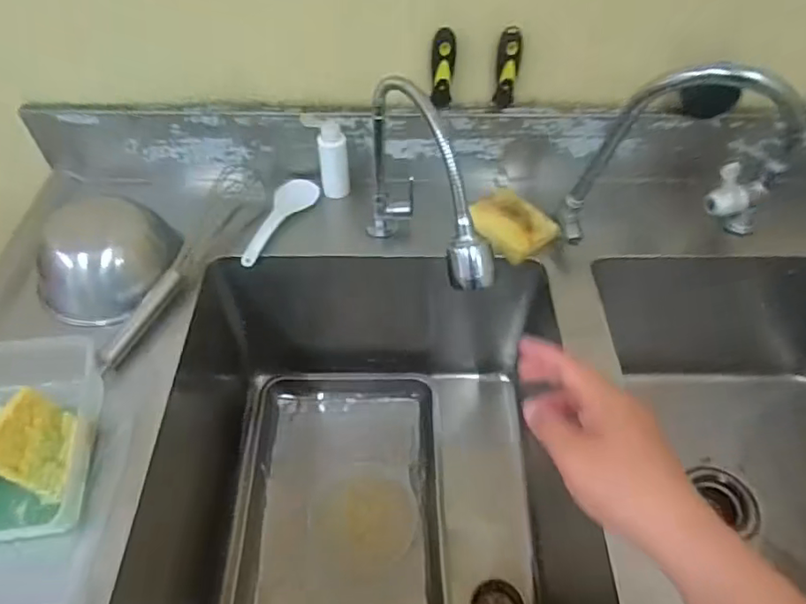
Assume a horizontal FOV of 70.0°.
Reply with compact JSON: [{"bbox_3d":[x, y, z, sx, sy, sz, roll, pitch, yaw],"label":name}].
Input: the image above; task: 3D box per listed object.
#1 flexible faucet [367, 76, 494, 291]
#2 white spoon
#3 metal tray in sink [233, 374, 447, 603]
[{"bbox_3d":[0.028,-0.103,0.661,0.048,0.257,0.249,-19,54,-15],"label":"flexible faucet"},{"bbox_3d":[-0.181,-0.120,0.822,0.052,0.016,0.175,21,54,16],"label":"white spoon"},{"bbox_3d":[-0.090,0.287,0.868,0.287,0.046,0.390,-1,51,-1],"label":"metal tray in sink"}]

